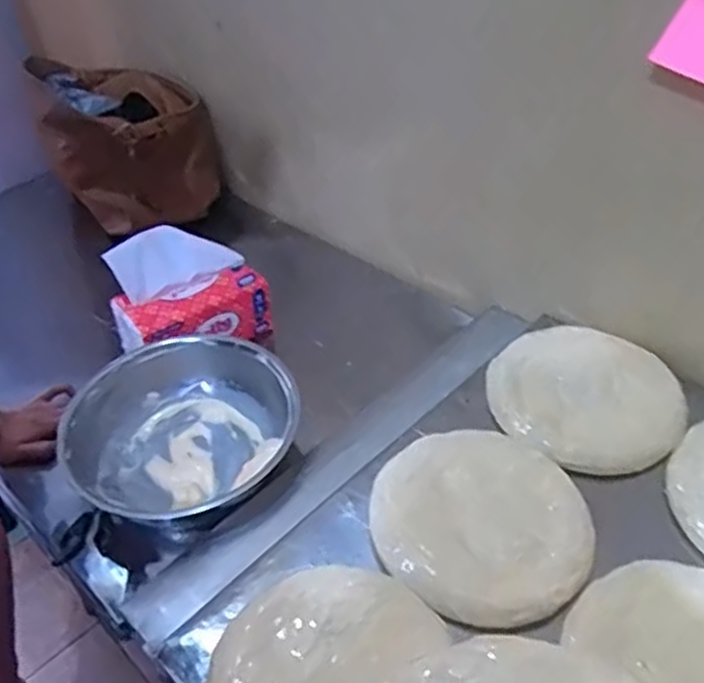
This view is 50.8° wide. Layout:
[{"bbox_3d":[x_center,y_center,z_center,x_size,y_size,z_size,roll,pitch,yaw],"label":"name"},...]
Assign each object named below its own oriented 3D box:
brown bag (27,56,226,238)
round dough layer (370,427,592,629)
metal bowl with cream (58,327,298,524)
[{"bbox_3d":[-0.385,-0.336,1.271,0.238,0.213,0.239,-26,46,-23],"label":"brown bag"},{"bbox_3d":[0.121,0.166,0.699,0.193,0.018,0.200,-2,42,2],"label":"round dough layer"},{"bbox_3d":[-0.197,0.094,0.866,0.245,0.083,0.232,-2,42,2],"label":"metal bowl with cream"}]

